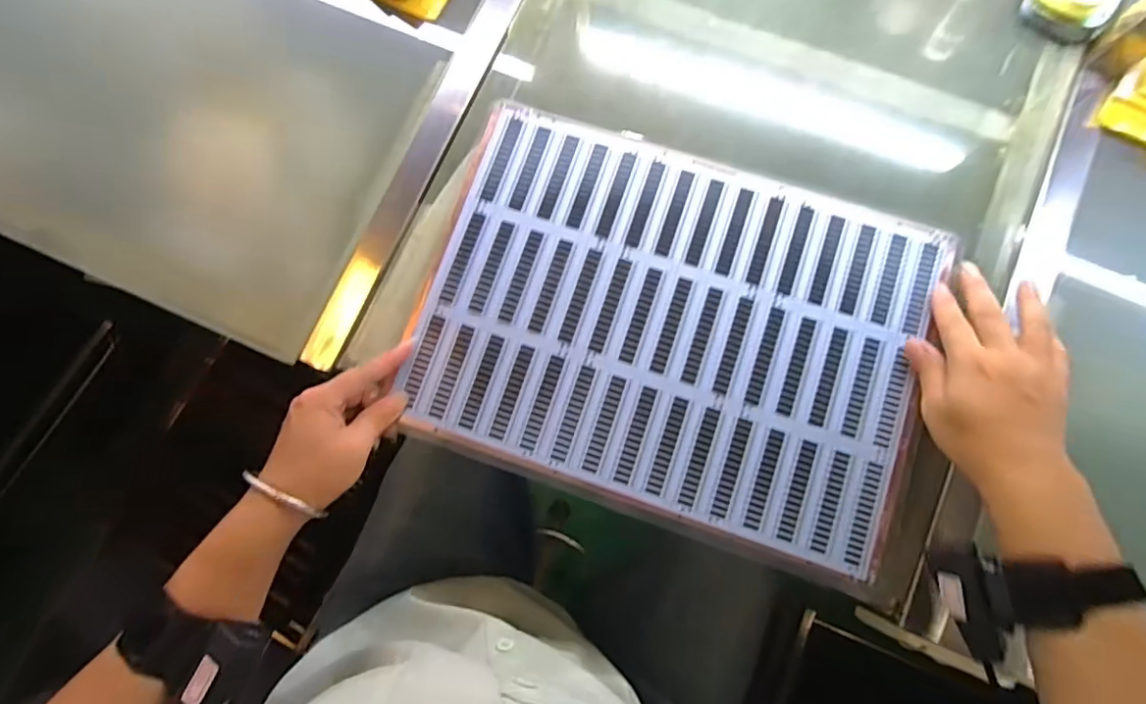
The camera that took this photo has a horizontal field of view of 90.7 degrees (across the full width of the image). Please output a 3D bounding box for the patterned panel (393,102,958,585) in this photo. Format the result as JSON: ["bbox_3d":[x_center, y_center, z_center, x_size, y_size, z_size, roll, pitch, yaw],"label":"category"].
[{"bbox_3d":[0.080,-0.023,0.458,0.392,0.009,0.289,18,83,4],"label":"patterned panel"}]

